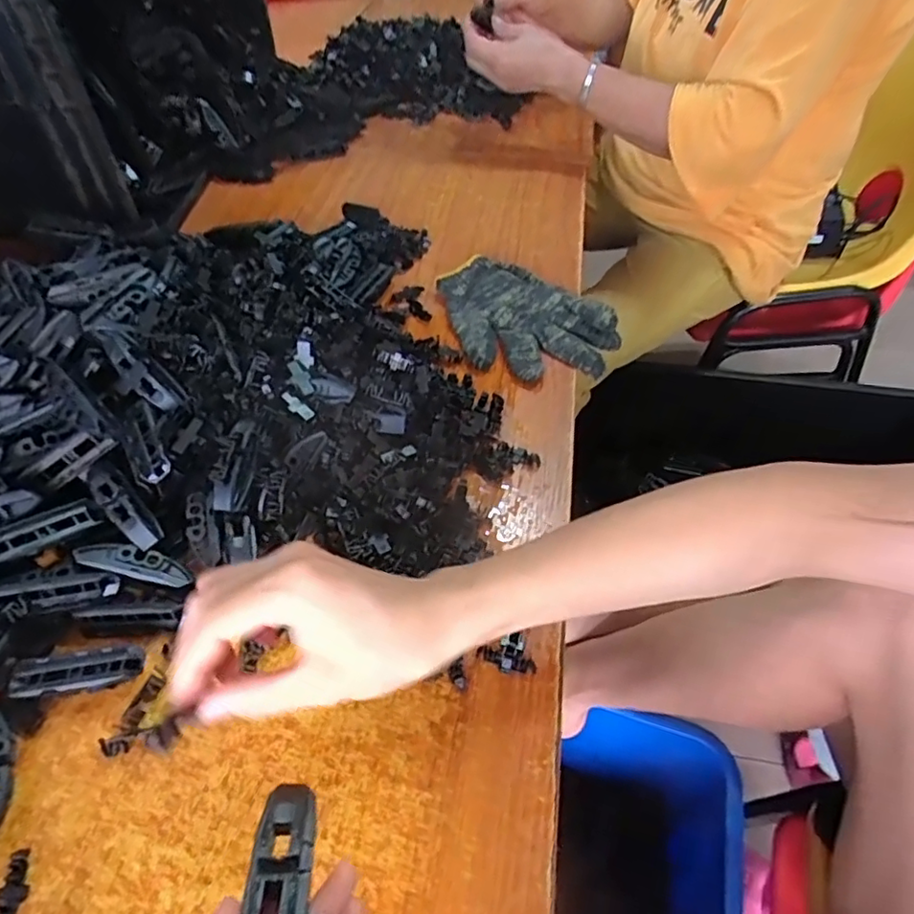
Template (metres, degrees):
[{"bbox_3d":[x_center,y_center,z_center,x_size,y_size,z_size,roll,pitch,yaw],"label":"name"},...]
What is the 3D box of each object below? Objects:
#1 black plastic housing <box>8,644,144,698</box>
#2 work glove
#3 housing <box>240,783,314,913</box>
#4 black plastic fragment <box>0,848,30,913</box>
[{"bbox_3d":[-0.219,0.126,0.343,0.072,0.020,0.025,-6,49,-5],"label":"black plastic housing"},{"bbox_3d":[0.052,-0.132,0.553,0.122,0.024,0.182,-34,57,-26],"label":"work glove"},{"bbox_3d":[-0.064,0.151,0.214,0.019,0.017,0.070,-2,27,-3],"label":"housing"},{"bbox_3d":[-0.212,0.208,0.282,0.013,0.006,0.035,4,49,4],"label":"black plastic fragment"}]

